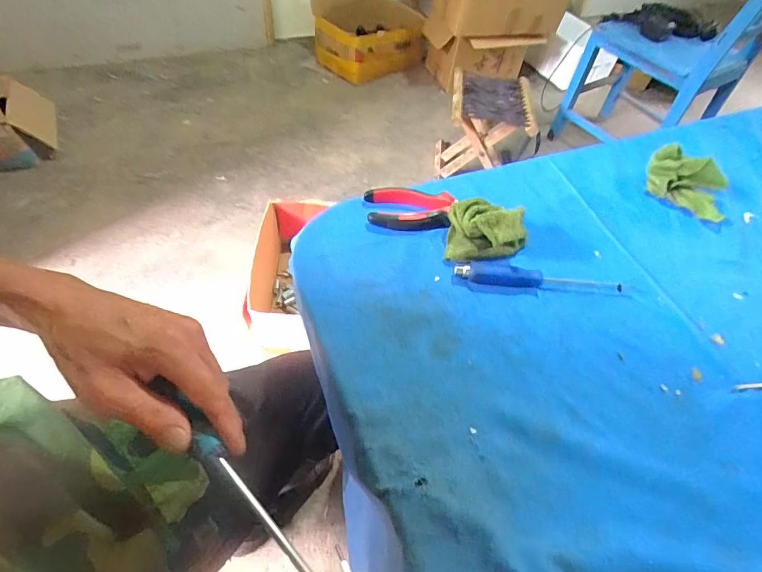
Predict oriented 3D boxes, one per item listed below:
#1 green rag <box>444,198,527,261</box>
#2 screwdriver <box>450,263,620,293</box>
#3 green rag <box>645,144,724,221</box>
[{"bbox_3d":[0.116,-0.064,0.468,0.092,0.050,0.065,-1,52,-7],"label":"green rag"},{"bbox_3d":[0.167,-0.009,0.451,0.178,0.016,0.023,4,51,-3],"label":"screwdriver"},{"bbox_3d":[0.410,-0.138,0.565,0.109,0.050,0.062,29,54,17],"label":"green rag"}]

